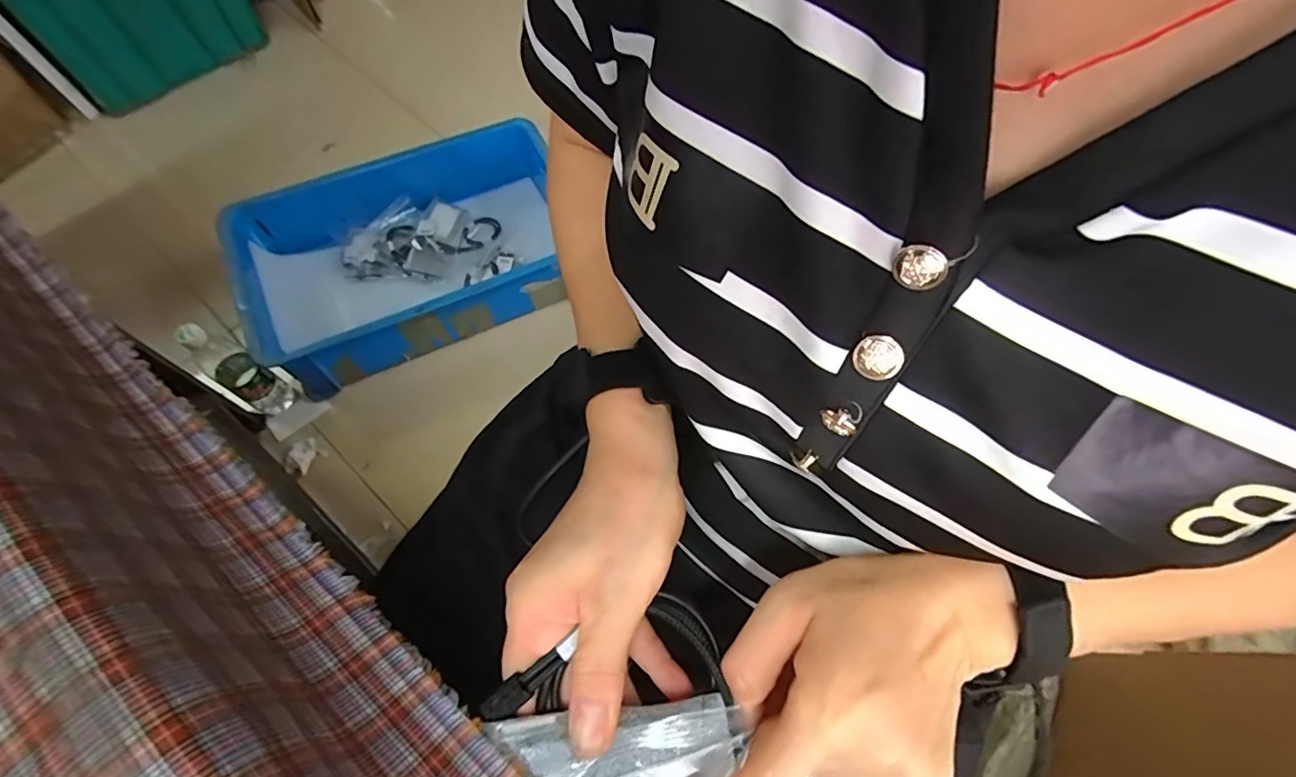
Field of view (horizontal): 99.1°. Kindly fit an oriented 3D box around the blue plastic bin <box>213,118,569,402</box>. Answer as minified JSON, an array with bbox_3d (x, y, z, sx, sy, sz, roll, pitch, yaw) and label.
[{"bbox_3d":[-0.424,-0.269,1.045,0.598,0.163,0.372,-26,69,-15],"label":"blue plastic bin"}]

